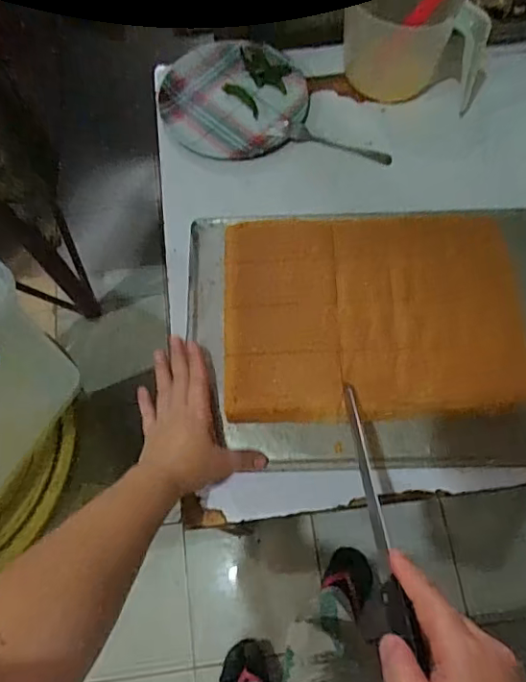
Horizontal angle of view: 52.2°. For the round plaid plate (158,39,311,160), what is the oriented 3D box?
[{"bbox_3d":[-0.043,-0.347,0.771,0.198,0.015,0.194,-1,70,1],"label":"round plaid plate"}]

